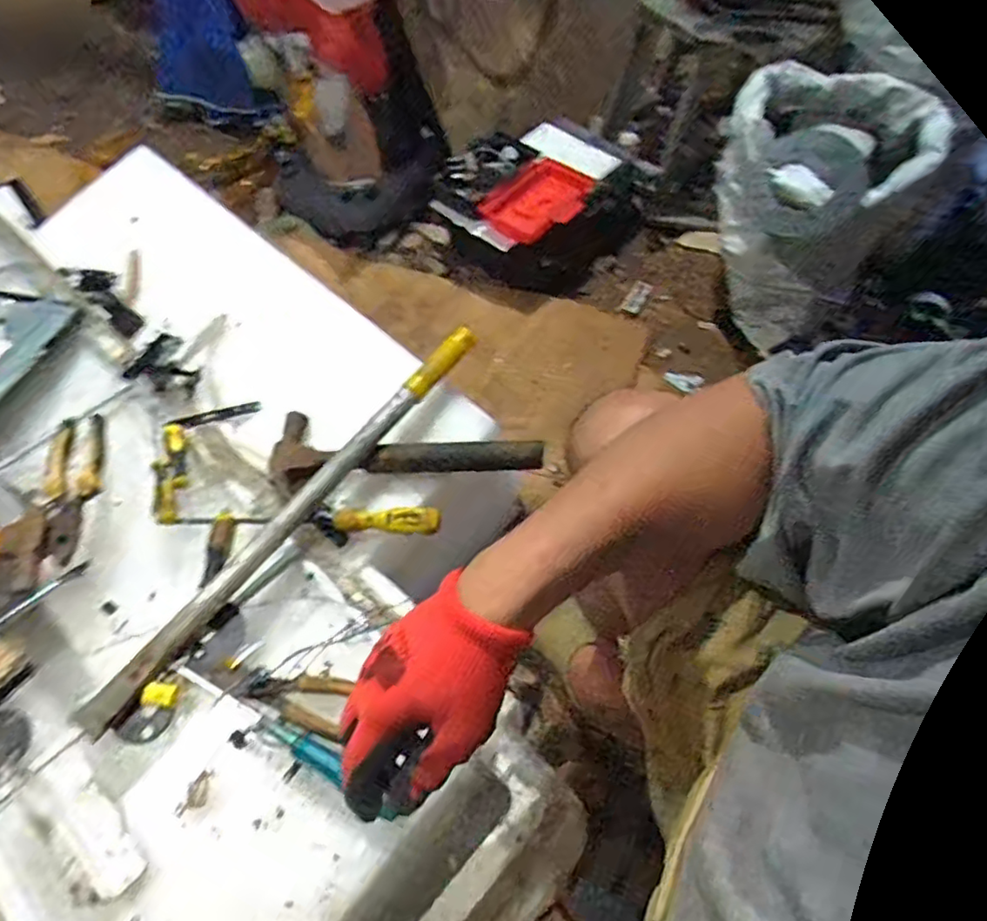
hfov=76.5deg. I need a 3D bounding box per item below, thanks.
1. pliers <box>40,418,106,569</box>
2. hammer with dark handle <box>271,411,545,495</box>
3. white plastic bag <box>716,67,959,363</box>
[{"bbox_3d":[-0.462,0.024,0.683,0.062,0.017,0.177,-15,60,-7],"label":"pliers"},{"bbox_3d":[-0.098,-0.010,0.692,0.303,0.037,0.101,2,59,3],"label":"hammer with dark handle"},{"bbox_3d":[0.583,-0.470,1.204,0.332,0.385,0.341,20,62,13],"label":"white plastic bag"}]

